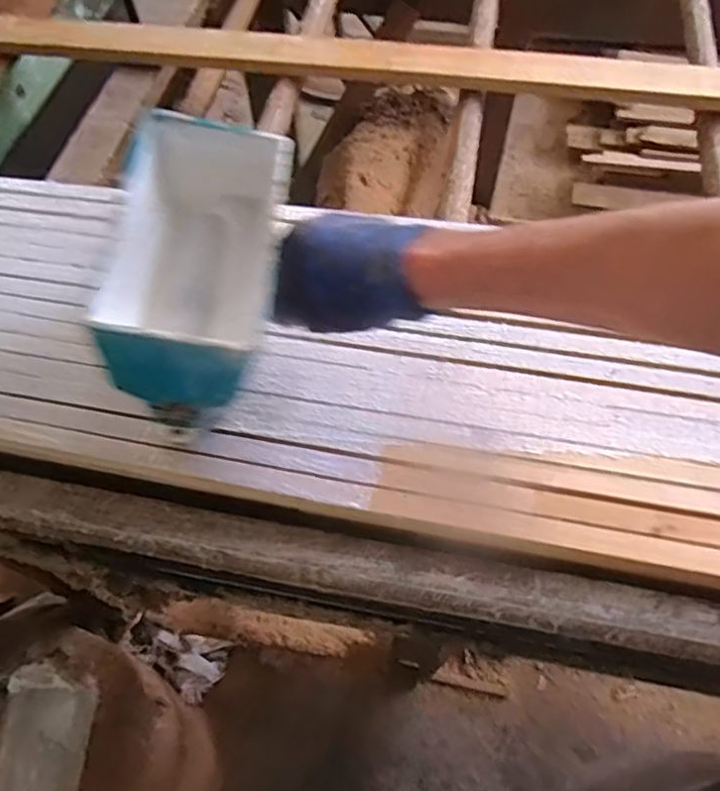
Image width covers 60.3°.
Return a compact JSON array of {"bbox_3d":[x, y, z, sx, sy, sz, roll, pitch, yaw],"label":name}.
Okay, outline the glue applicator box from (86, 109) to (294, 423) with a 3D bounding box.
[{"bbox_3d":[-0.108,-0.096,0.433,0.105,0.092,0.192,4,62,4],"label":"glue applicator box"}]

